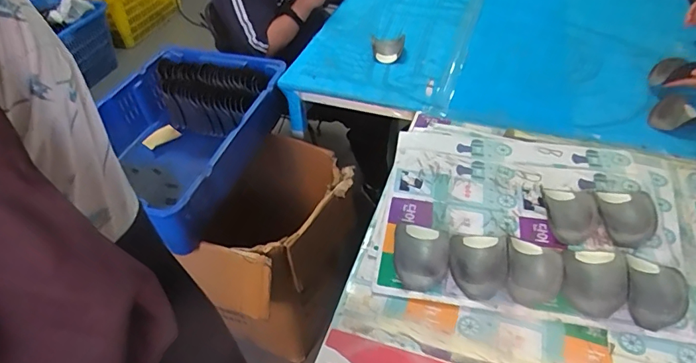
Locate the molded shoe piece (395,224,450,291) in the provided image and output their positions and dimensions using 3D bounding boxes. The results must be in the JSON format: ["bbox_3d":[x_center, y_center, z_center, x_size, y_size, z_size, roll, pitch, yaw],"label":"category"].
[{"bbox_3d":[0.135,0.136,0.862,0.099,0.031,0.143,4,44,4],"label":"molded shoe piece"}]

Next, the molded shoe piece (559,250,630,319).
[{"bbox_3d":[0.428,0.168,0.811,0.099,0.035,0.143,15,46,15],"label":"molded shoe piece"}]

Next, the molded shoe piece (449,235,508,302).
[{"bbox_3d":[0.234,0.146,0.844,0.099,0.041,0.142,4,44,4],"label":"molded shoe piece"}]

